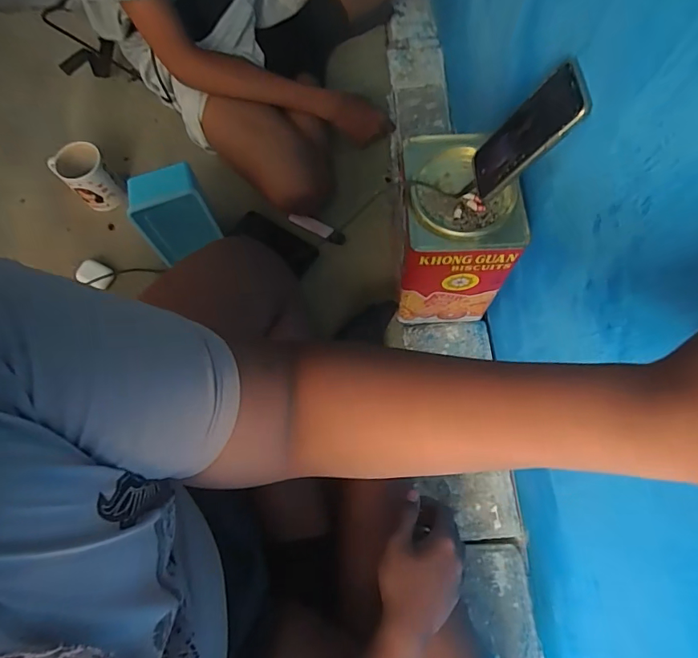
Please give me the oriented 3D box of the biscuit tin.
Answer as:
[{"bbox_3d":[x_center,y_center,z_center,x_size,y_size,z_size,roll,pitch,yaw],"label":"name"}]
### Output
[{"bbox_3d":[0.143,-0.136,0.653,0.142,0.199,0.173,0,70,1],"label":"biscuit tin"}]

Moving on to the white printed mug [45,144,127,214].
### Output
[{"bbox_3d":[-0.471,-0.274,0.829,0.082,0.093,0.096,-40,74,-13],"label":"white printed mug"}]

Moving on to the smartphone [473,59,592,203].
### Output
[{"bbox_3d":[0.184,-0.200,0.479,0.013,0.144,0.064,8,63,-28],"label":"smartphone"}]

